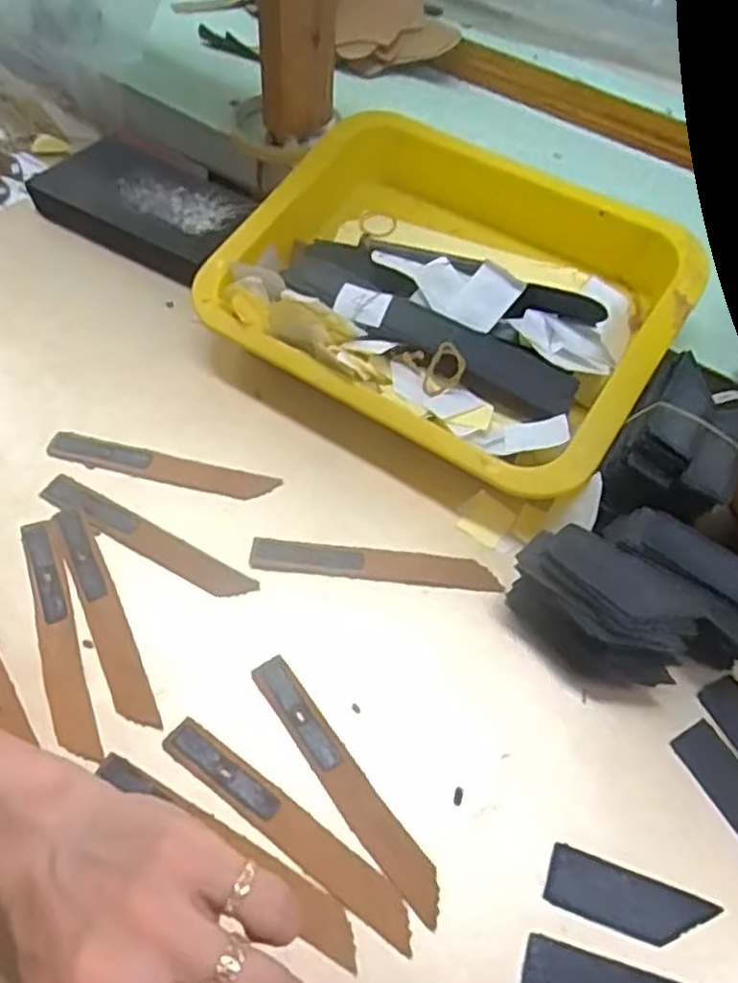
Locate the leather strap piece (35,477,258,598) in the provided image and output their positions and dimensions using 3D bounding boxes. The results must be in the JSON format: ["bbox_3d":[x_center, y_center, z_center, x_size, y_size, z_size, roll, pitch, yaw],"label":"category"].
[{"bbox_3d":[-0.114,0.023,0.369,0.124,0.004,0.018,26,57,14],"label":"leather strap piece"}]

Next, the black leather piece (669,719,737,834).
[{"bbox_3d":[0.160,0.131,0.313,0.023,0.004,0.064,-22,59,-18],"label":"black leather piece"}]

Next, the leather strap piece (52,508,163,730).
[{"bbox_3d":[-0.126,0.056,0.345,0.017,0.004,0.123,-22,59,-18],"label":"leather strap piece"}]

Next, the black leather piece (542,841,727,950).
[{"bbox_3d":[0.103,0.162,0.288,0.063,0.004,0.023,19,55,10],"label":"black leather piece"}]

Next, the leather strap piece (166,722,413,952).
[{"bbox_3d":[-0.034,0.136,0.296,0.124,0.004,0.018,32,59,18],"label":"leather strap piece"}]

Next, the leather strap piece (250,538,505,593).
[{"bbox_3d":[0.003,0.037,0.369,0.123,0.004,0.019,5,54,0],"label":"leather strap piece"}]

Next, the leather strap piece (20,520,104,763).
[{"bbox_3d":[-0.145,0.066,0.339,0.018,0.007,0.124,-17,57,-15],"label":"leather strap piece"}]

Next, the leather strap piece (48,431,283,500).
[{"bbox_3d":[-0.113,-0.013,0.401,0.126,0.005,0.019,11,54,4],"label":"leather strap piece"}]

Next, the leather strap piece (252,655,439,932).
[{"bbox_3d":[-0.011,0.122,0.310,0.017,0.004,0.123,-31,62,-23],"label":"leather strap piece"}]

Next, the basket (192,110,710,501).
[{"bbox_3d":[0.049,-0.123,0.443,0.257,0.082,0.208,31,58,17],"label":"basket"}]

